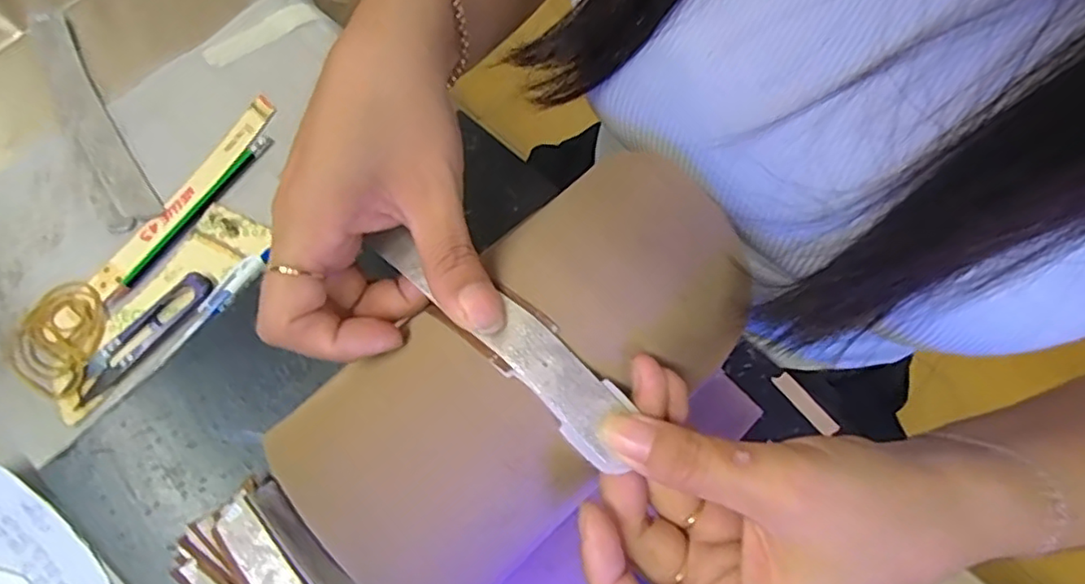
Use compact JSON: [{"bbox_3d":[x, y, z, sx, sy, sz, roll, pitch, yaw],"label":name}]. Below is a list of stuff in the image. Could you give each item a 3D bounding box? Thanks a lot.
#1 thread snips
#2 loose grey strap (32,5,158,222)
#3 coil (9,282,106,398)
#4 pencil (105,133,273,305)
[{"bbox_3d":[-0.245,0.025,0.379,0.022,0.007,0.097,38,73,11],"label":"thread snips"},{"bbox_3d":[-0.313,-0.123,0.430,0.025,0.015,0.185,-31,74,-12],"label":"loose grey strap"},{"bbox_3d":[-0.298,0.027,0.381,0.053,0.004,0.070,9,70,1],"label":"coil"},{"bbox_3d":[-0.231,-0.052,0.411,0.011,0.004,0.145,31,72,9],"label":"pencil"}]

